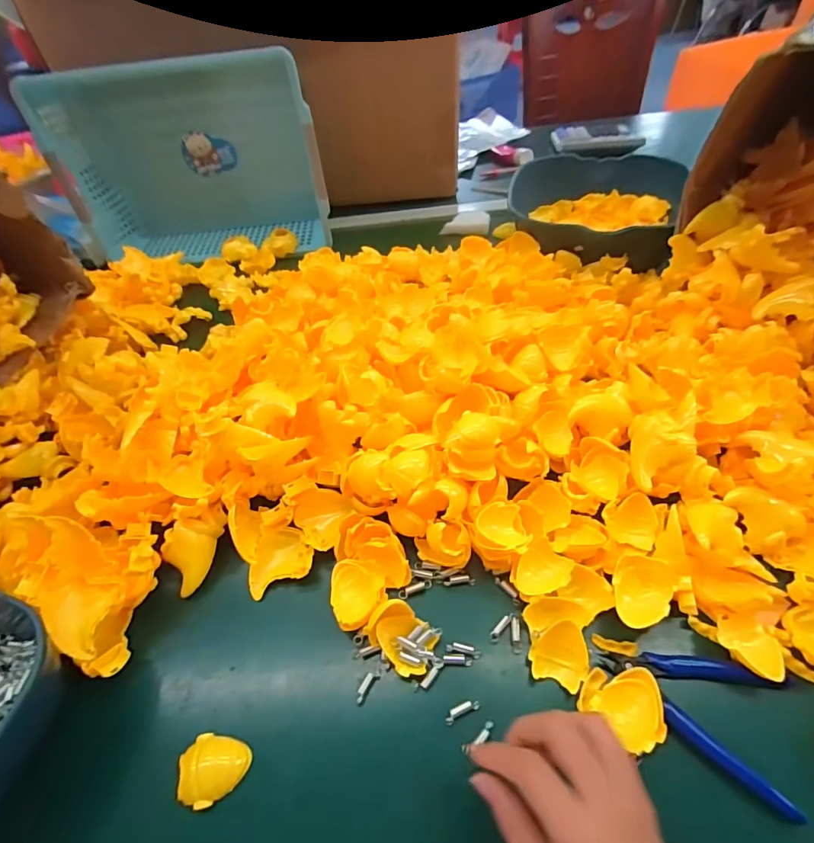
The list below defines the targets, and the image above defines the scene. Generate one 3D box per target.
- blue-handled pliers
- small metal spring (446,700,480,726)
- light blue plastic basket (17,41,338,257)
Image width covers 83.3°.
[{"bbox_3d":[0.190,0.191,0.308,0.117,0.010,0.076,14,52,19],"label":"blue-handled pliers"},{"bbox_3d":[0.038,0.201,0.318,0.026,0.004,0.008,-22,50,-12],"label":"small metal spring"},{"bbox_3d":[-0.326,-0.403,0.726,0.387,0.256,0.129,-6,48,2],"label":"light blue plastic basket"}]

